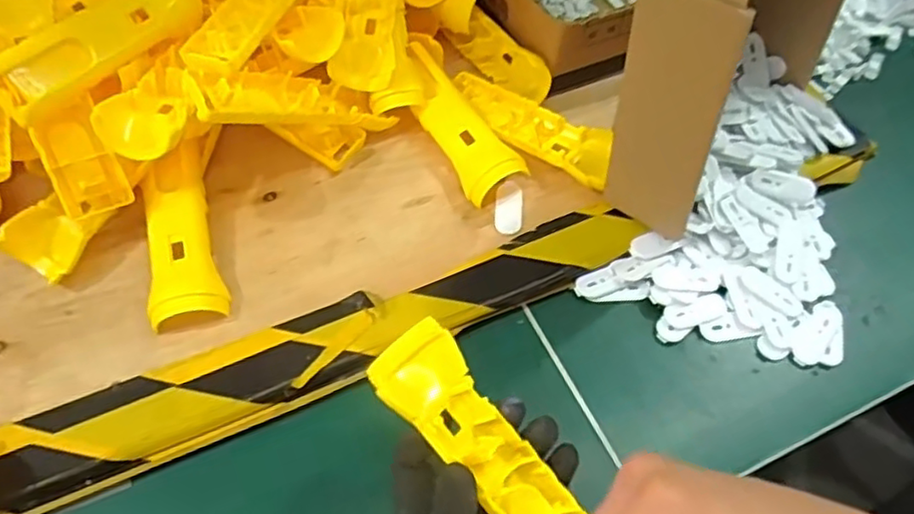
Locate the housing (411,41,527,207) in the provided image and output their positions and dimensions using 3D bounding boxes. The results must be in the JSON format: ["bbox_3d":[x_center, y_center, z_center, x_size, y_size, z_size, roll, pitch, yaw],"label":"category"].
[{"bbox_3d":[-0.006,-0.108,0.514,0.045,0.022,0.144,-29,66,-18],"label":"housing"}]

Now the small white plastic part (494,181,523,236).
[{"bbox_3d":[0.040,-0.037,0.487,0.021,0.004,0.048,6,60,0],"label":"small white plastic part"}]

